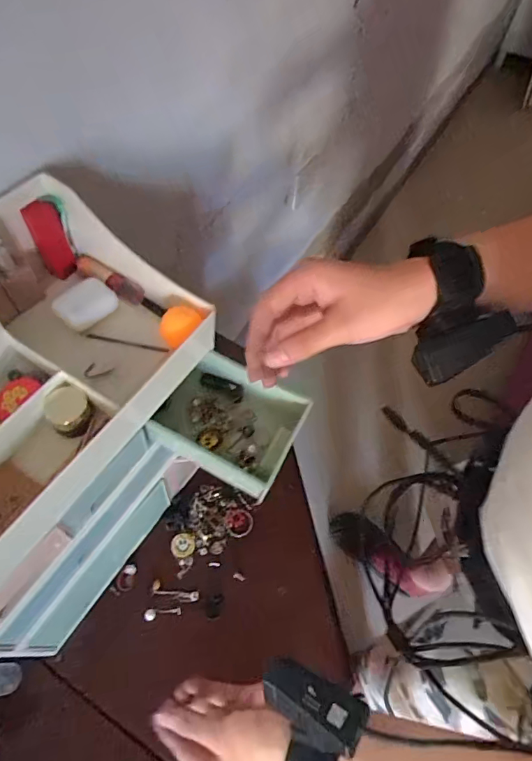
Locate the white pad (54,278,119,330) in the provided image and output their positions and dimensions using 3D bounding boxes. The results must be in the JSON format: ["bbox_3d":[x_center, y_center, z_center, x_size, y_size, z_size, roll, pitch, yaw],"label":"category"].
[{"bbox_3d":[-0.169,-0.073,0.430,0.037,0.016,0.053,42,65,18],"label":"white pad"}]

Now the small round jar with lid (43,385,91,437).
[{"bbox_3d":[-0.157,0.024,0.368,0.032,0.023,0.032,2,60,-3],"label":"small round jar with lid"}]

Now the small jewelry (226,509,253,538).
[{"bbox_3d":[-0.035,0.192,0.620,0.037,0.004,0.035,2,60,-3],"label":"small jewelry"}]

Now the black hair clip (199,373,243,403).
[{"bbox_3d":[-0.047,0.005,0.477,0.049,0.018,0.012,24,61,9],"label":"black hair clip"}]

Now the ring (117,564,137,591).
[{"bbox_3d":[-0.171,0.243,0.565,0.020,0.006,0.030,26,61,10],"label":"ring"}]

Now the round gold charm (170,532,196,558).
[{"bbox_3d":[-0.107,0.213,0.595,0.032,0.004,0.029,-10,61,-10],"label":"round gold charm"}]

